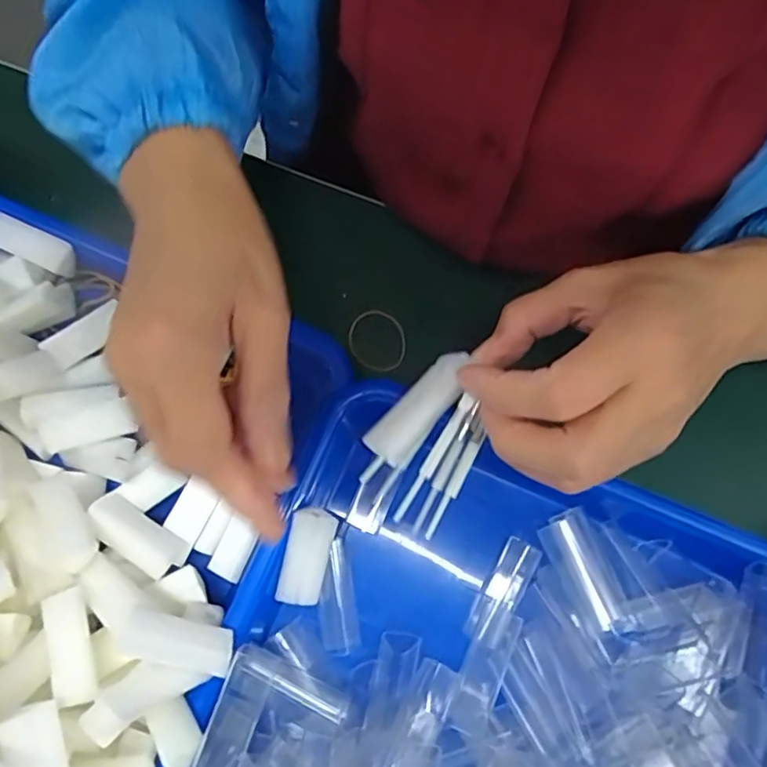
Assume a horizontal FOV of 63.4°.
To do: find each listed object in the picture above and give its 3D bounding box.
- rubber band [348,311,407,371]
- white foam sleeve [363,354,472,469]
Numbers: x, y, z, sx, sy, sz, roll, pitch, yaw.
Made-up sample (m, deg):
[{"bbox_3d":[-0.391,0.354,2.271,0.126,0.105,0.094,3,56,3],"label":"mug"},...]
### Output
[{"bbox_3d":[-0.003,-0.024,0.347,0.034,0.004,0.032,0,79,0],"label":"rubber band"},{"bbox_3d":[0.016,0.009,0.265,0.020,0.012,0.055,38,81,7],"label":"white foam sleeve"}]

